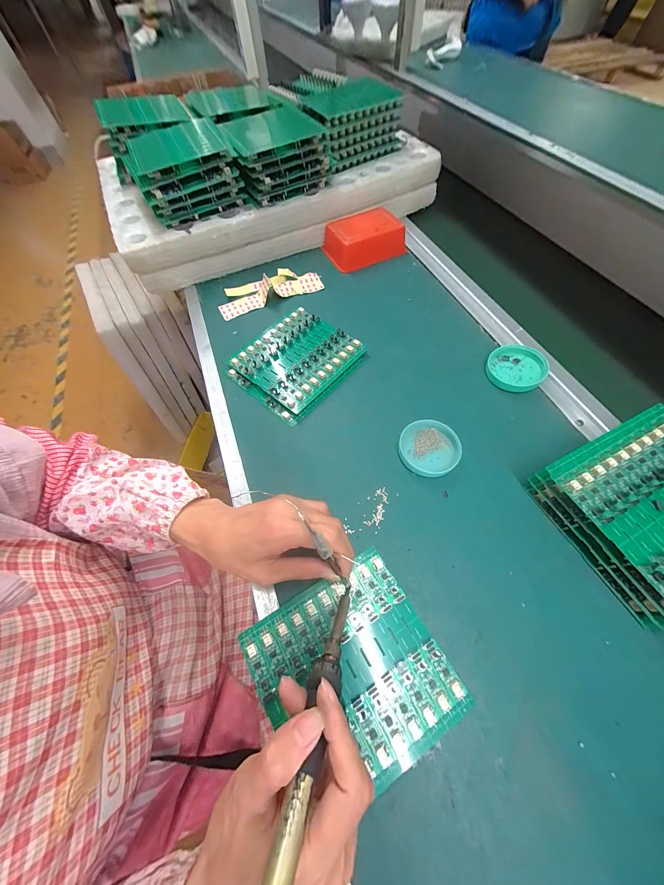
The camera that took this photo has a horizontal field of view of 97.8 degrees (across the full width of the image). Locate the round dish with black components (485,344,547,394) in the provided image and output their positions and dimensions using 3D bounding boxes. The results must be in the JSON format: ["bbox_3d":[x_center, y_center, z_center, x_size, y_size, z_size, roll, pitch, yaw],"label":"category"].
[{"bbox_3d":[0.232,-0.094,0.365,0.067,0.008,0.067,-4,70,11],"label":"round dish with black components"}]

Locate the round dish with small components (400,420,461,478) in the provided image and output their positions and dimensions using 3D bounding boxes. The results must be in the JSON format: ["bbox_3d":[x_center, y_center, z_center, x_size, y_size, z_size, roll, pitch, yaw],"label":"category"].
[{"bbox_3d":[0.107,0.006,0.318,0.063,0.019,0.058,0,61,0],"label":"round dish with small components"}]

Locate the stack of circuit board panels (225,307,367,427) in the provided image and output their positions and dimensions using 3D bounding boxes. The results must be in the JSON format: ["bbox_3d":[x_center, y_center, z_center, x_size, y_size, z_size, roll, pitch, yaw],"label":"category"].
[{"bbox_3d":[-0.047,-0.110,0.387,0.131,0.018,0.146,38,68,19],"label":"stack of circuit board panels"}]

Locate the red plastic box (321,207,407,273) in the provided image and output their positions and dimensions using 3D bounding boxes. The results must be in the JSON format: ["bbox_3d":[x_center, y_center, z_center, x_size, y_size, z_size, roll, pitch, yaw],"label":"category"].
[{"bbox_3d":[0.051,-0.348,0.492,0.133,0.042,0.090,-23,63,-11],"label":"red plastic box"}]

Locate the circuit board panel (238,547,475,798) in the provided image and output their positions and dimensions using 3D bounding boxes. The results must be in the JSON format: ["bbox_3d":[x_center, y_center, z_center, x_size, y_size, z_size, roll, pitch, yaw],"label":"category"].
[{"bbox_3d":[0.016,0.181,0.232,0.136,0.007,0.134,-28,65,-14],"label":"circuit board panel"}]

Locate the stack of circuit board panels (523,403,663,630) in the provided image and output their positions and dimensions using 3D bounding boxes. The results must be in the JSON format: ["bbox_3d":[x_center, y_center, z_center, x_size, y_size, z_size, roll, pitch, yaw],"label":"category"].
[{"bbox_3d":[0.284,0.059,0.257,0.133,0.058,0.140,-24,64,-12],"label":"stack of circuit board panels"}]

